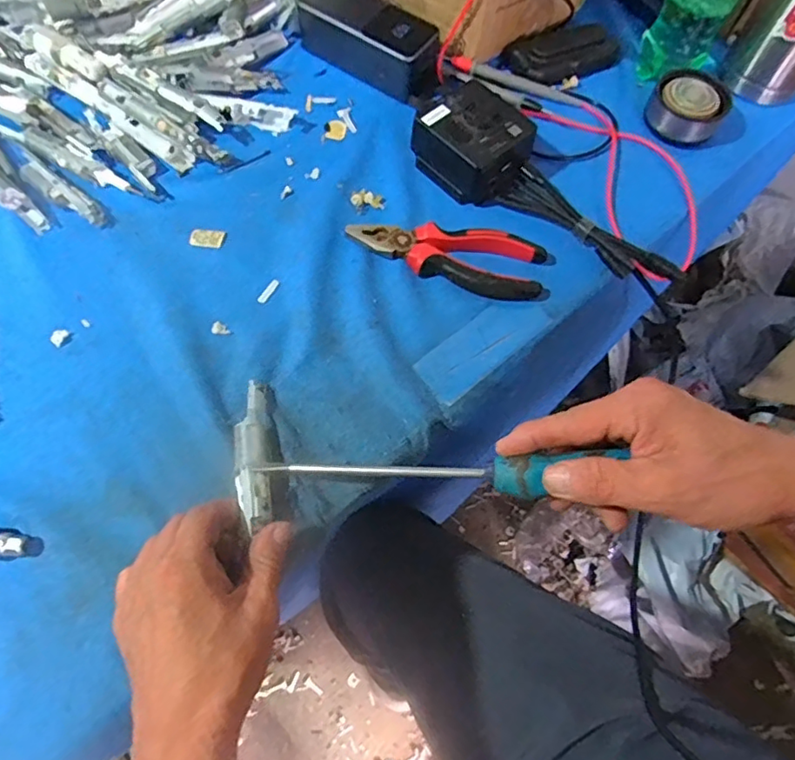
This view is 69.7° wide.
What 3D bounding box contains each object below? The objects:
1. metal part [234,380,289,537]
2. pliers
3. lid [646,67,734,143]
[{"bbox_3d":[-0.089,0.046,0.373,0.030,0.017,0.105,-7,58,-6],"label":"metal part"},{"bbox_3d":[0.041,-0.104,0.456,0.151,0.018,0.053,17,66,5],"label":"pliers"},{"bbox_3d":[0.272,-0.258,0.532,0.064,0.028,0.072,35,69,12],"label":"lid"}]

